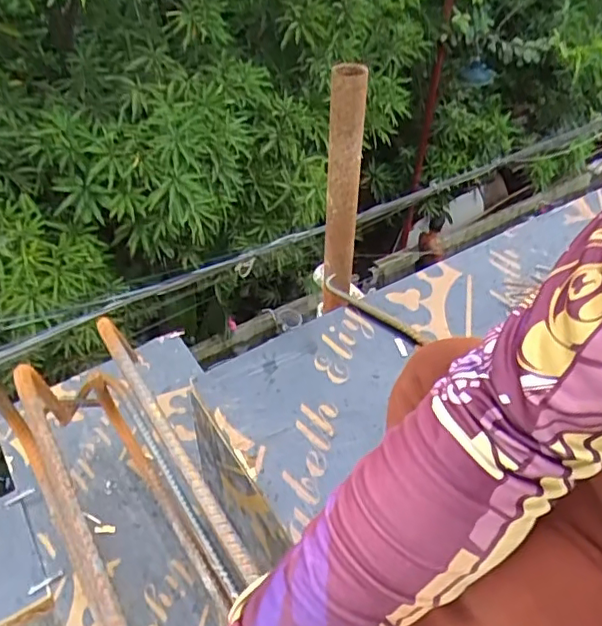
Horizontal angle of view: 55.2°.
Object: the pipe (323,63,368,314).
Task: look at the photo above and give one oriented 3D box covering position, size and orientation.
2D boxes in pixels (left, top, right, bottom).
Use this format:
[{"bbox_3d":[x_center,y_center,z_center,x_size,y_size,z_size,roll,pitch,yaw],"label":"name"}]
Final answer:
[{"bbox_3d":[0.059,-0.167,0.888,0.047,0.403,0.049,1,45,-1],"label":"pipe"}]

